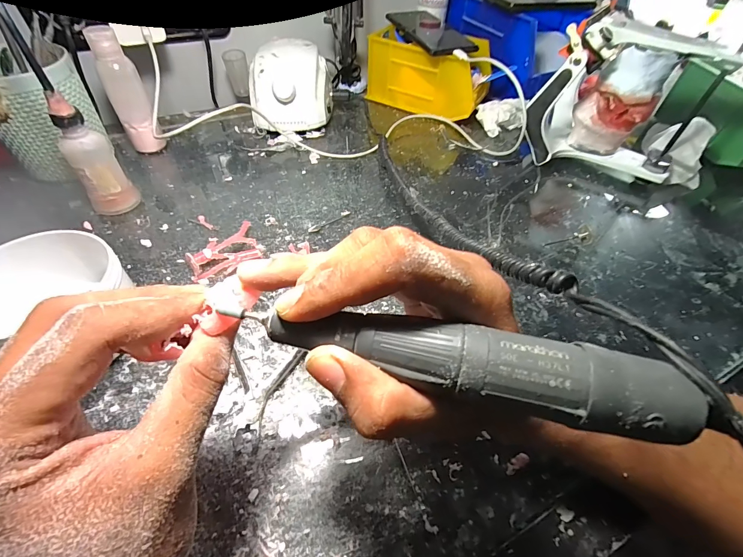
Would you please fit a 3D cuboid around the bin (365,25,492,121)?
[{"bbox_3d":[0.090,-0.312,0.533,0.166,0.091,0.107,28,54,18],"label":"bin"}]

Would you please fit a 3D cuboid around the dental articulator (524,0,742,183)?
[{"bbox_3d":[0.291,-0.209,0.422,0.180,0.152,0.129,20,51,12],"label":"dental articulator"}]

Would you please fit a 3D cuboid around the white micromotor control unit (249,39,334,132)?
[{"bbox_3d":[-0.110,-0.266,0.485,0.105,0.081,0.138,-3,50,-7],"label":"white micromotor control unit"}]

